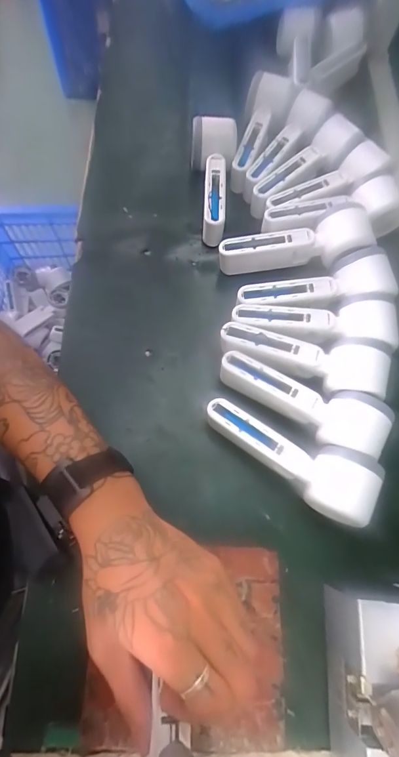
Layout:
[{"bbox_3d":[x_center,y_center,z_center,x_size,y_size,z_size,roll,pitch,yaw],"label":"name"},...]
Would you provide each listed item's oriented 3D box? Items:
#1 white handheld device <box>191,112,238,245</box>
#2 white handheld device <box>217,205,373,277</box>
[{"bbox_3d":[0.017,-0.230,0.452,0.053,0.067,0.144,1,69,-1],"label":"white handheld device"},{"bbox_3d":[0.103,-0.145,0.419,0.158,0.042,0.052,-10,69,10],"label":"white handheld device"}]

